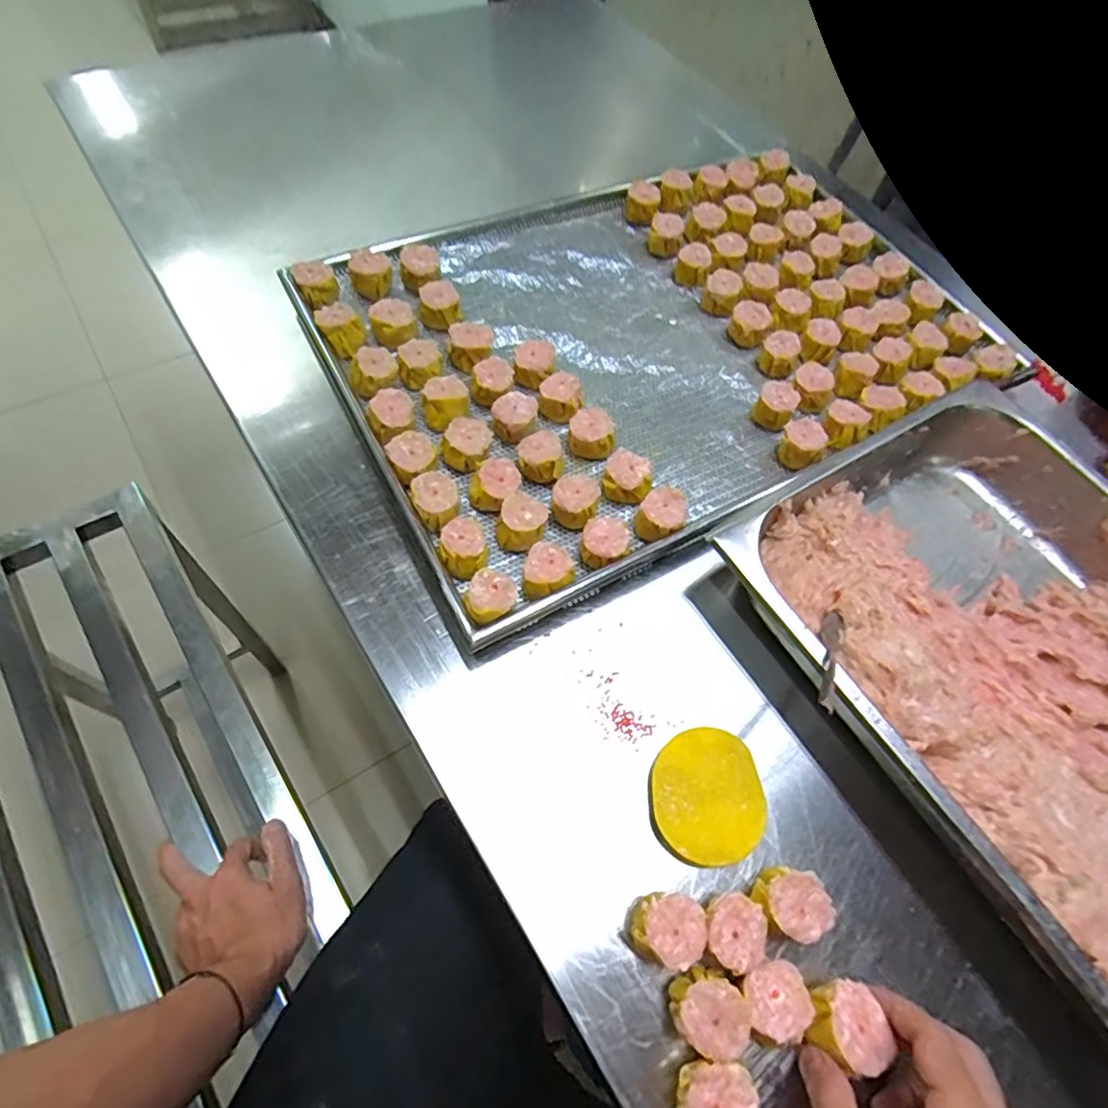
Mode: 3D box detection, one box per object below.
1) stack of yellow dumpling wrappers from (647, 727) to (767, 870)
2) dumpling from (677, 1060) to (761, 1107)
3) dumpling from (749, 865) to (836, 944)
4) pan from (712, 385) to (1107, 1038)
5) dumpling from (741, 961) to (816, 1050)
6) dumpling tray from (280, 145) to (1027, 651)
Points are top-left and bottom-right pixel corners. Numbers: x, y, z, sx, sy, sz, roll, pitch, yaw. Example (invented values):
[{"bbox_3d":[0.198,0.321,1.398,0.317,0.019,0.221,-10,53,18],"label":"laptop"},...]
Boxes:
[{"bbox_3d":[0.098,0.159,0.399,0.075,0.017,0.079,-7,62,-10],"label":"stack of yellow dumpling wrappers"},{"bbox_3d":[0.083,0.286,0.319,0.039,0.034,0.033,4,61,-4],"label":"dumpling"},{"bbox_3d":[0.140,0.210,0.365,0.044,0.034,0.037,17,62,3],"label":"dumpling"},{"bbox_3d":[0.378,0.124,0.410,0.326,0.059,0.525,-26,67,-19],"label":"pan"},{"bbox_3d":[0.122,0.251,0.342,0.035,0.035,0.036,3,61,-5],"label":"dumpling"},{"bbox_3d":[0.108,-0.222,0.577,0.613,0.038,0.411,-24,67,-18],"label":"dumpling tray"}]

